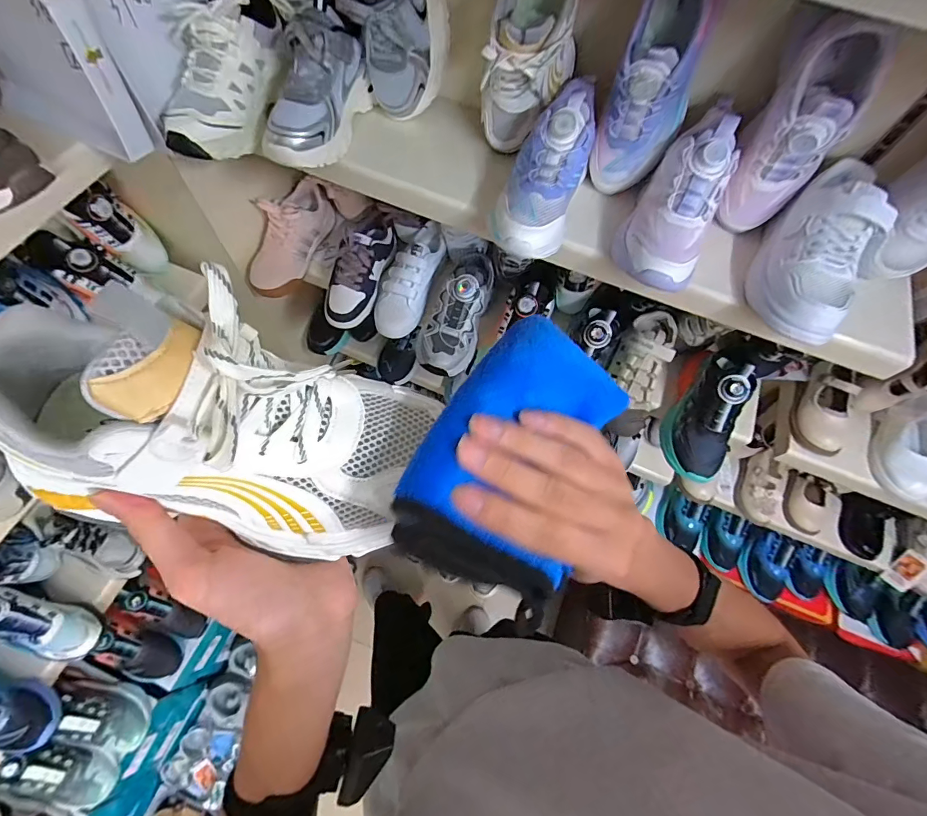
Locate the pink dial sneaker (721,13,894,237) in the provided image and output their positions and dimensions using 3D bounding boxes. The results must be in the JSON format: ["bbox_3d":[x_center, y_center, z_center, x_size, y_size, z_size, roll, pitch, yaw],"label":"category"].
[{"bbox_3d":[0.346,-0.281,0.451,0.080,0.203,0.080,39,69,14],"label":"pink dial sneaker"}]

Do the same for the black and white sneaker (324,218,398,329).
[{"bbox_3d":[-0.191,-0.270,0.788,0.080,0.105,0.225,13,65,3],"label":"black and white sneaker"}]

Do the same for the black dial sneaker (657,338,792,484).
[{"bbox_3d":[0.417,-0.010,0.699,0.092,0.120,0.254,34,82,12],"label":"black dial sneaker"}]

